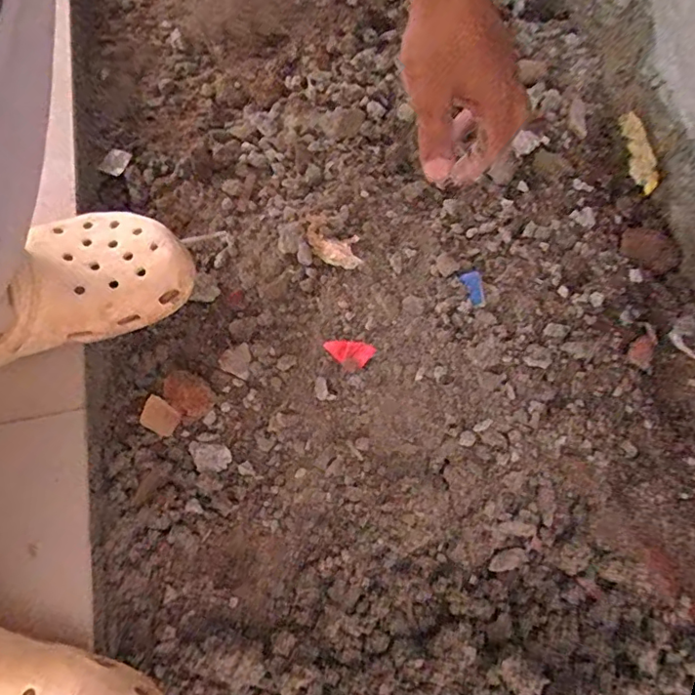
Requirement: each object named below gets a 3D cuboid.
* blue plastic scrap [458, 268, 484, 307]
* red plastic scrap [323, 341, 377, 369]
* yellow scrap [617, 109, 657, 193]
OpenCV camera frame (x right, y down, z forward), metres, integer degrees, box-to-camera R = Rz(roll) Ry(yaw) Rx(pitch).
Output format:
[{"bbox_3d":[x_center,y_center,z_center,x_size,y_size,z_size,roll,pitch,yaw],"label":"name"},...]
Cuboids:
[{"bbox_3d":[0.113,-0.055,0.498,0.020,0.004,0.037,-4,70,1],"label":"blue plastic scrap"},{"bbox_3d":[0.000,0.004,0.487,0.045,0.007,0.021,15,71,8],"label":"red plastic scrap"},{"bbox_3d":[0.285,-0.193,0.536,0.013,0.029,0.082,-12,82,-4],"label":"yellow scrap"}]

